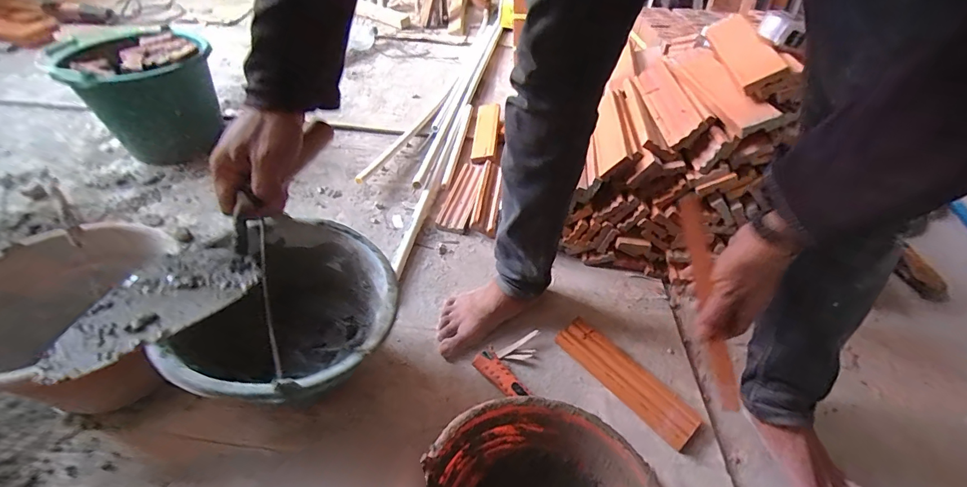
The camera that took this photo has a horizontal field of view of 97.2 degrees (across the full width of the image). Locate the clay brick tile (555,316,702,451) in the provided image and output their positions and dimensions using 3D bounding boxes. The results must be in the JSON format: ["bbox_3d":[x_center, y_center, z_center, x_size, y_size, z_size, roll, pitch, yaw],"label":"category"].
[{"bbox_3d":[0.218,0.205,0.659,0.071,0.014,0.226,-32,57,-29],"label":"clay brick tile"}]

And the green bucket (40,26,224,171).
[{"bbox_3d":[-0.768,-0.337,0.979,0.278,0.246,0.253,2,43,-2],"label":"green bucket"}]

